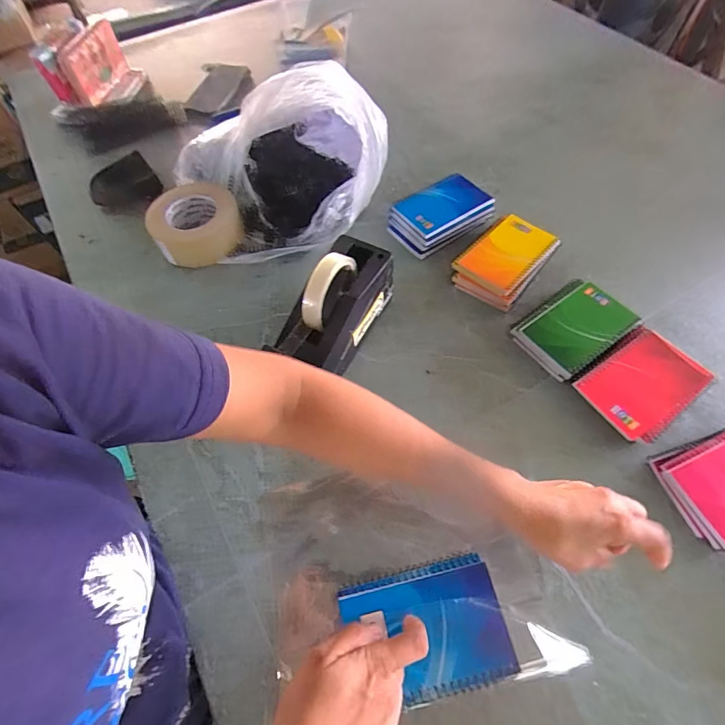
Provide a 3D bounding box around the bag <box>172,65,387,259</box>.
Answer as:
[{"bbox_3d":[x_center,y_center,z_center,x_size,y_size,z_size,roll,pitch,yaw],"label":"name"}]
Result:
[{"bbox_3d":[-0.118,-0.315,0.606,0.308,0.185,0.306,-21,63,-9],"label":"bag"}]

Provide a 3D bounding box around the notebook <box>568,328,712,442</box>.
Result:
[{"bbox_3d":[0.325,0.021,0.472,0.136,0.013,0.095,-35,65,-13],"label":"notebook"}]

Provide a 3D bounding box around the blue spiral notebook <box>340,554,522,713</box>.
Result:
[{"bbox_3d":[0.052,0.218,0.336,0.126,0.014,0.092,-13,59,-6],"label":"blue spiral notebook"}]

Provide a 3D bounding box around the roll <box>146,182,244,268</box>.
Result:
[{"bbox_3d":[-0.257,-0.219,0.634,0.129,0.045,0.128,-1,61,2],"label":"roll"}]

